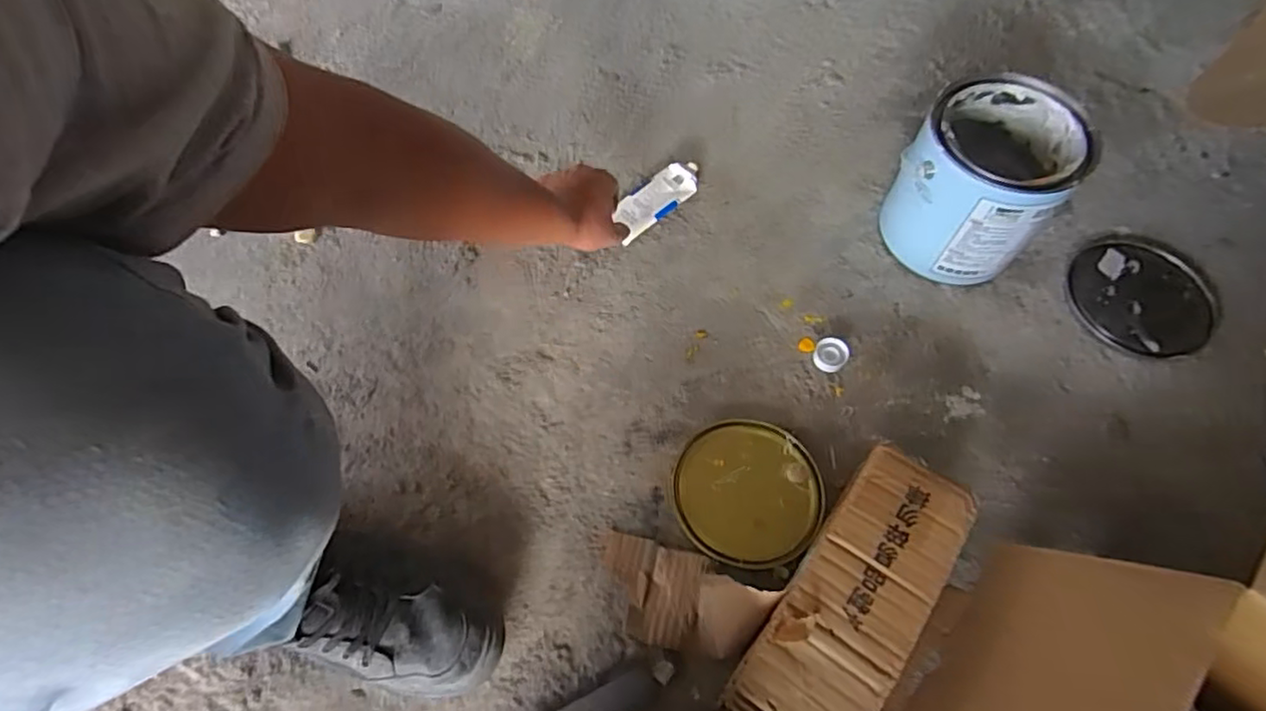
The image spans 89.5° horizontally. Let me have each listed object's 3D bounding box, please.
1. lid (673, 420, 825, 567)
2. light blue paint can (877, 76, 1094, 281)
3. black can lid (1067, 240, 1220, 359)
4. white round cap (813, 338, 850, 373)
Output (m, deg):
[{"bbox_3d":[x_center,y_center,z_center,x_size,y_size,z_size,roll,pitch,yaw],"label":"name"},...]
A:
[{"bbox_3d":[0.111,0.132,0.620,0.136,0.016,0.140,-1,64,2],"label":"lid"},{"bbox_3d":[0.372,-0.184,0.693,0.145,0.161,0.156,-1,64,2],"label":"light blue paint can"},{"bbox_3d":[0.573,-0.067,0.710,0.151,0.009,0.147,-1,64,2],"label":"black can lid"},{"bbox_3d":[0.211,0.001,0.684,0.034,0.015,0.036,-1,64,2],"label":"white round cap"}]

